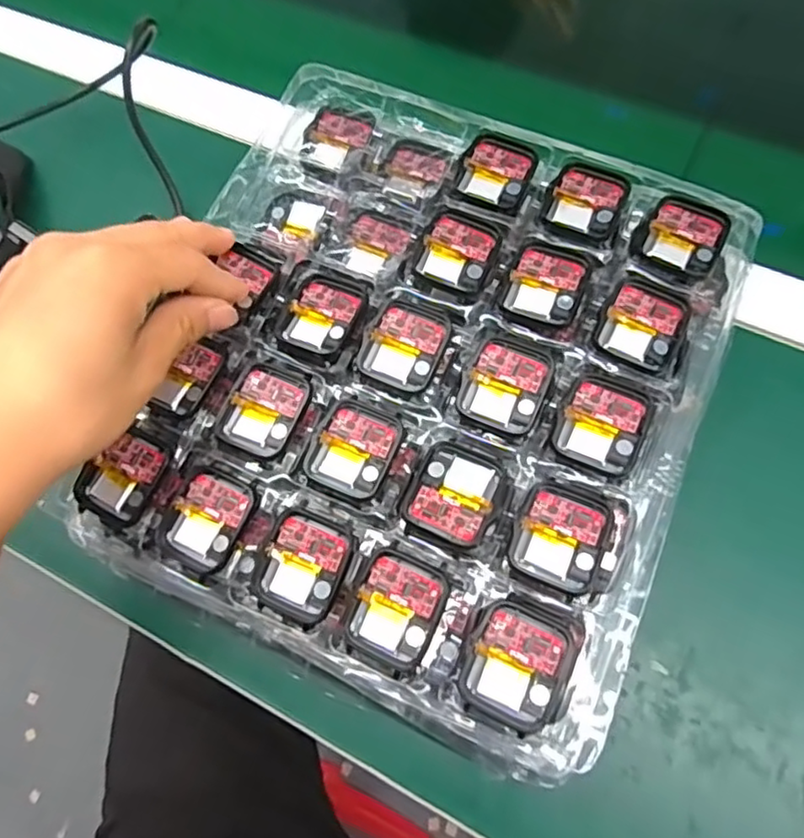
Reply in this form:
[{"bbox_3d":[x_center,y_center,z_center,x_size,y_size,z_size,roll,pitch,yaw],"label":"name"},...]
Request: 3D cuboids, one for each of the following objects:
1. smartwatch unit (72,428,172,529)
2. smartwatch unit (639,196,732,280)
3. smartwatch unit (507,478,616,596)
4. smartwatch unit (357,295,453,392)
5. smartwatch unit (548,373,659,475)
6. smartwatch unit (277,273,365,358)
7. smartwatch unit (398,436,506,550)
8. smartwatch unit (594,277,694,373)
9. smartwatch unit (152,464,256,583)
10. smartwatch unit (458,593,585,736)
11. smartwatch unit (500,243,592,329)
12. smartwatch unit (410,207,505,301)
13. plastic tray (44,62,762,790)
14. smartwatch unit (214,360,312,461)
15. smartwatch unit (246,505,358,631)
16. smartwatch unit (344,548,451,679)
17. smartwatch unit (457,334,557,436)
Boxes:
[{"bbox_3d":[-0.131,0.029,0.307,0.036,0.013,0.044,27,74,14],"label":"smartwatch unit"},{"bbox_3d":[0.140,-0.090,0.316,0.035,0.005,0.041,24,73,13],"label":"smartwatch unit"},{"bbox_3d":[0.070,0.050,0.272,0.043,0.009,0.043,21,72,12],"label":"smartwatch unit"},{"bbox_3d":[0.001,-0.036,0.308,0.038,0.006,0.041,20,72,12],"label":"smartwatch unit"},{"bbox_3d":[0.090,0.001,0.286,0.037,0.006,0.042,22,72,12],"label":"smartwatch unit"},{"bbox_3d":[-0.039,-0.053,0.317,0.037,0.006,0.043,24,73,13],"label":"smartwatch unit"},{"bbox_3d":[0.023,0.032,0.280,0.039,0.006,0.043,21,72,12],"label":"smartwatch unit"},{"bbox_3d":[0.114,-0.044,0.300,0.038,0.007,0.040,24,73,13],"label":"smartwatch unit"},{"bbox_3d":[-0.089,0.047,0.292,0.038,0.011,0.046,22,72,12],"label":"smartwatch unit"},{"bbox_3d":[0.046,0.096,0.254,0.039,0.011,0.047,20,72,12],"label":"smartwatch unit"},{"bbox_3d":[0.070,-0.065,0.309,0.035,0.005,0.041,21,72,12],"label":"smartwatch unit"},{"bbox_3d":[0.029,-0.083,0.318,0.038,0.004,0.045,22,72,12],"label":"smartwatch unit"},{"bbox_3d":[0.007,-0.027,0.311,0.261,0.030,0.283,23,72,10],"label":"plastic tray"},{"bbox_3d":[-0.065,-0.004,0.304,0.036,0.006,0.043,24,73,13],"label":"smartwatch unit"},{"bbox_3d":[-0.043,0.065,0.279,0.037,0.010,0.045,21,72,12],"label":"smartwatch unit"},{"bbox_3d":[-0.002,0.079,0.266,0.035,0.012,0.043,21,72,12],"label":"smartwatch unit"},{"bbox_3d":[0.048,-0.016,0.295,0.038,0.007,0.042,22,72,12],"label":"smartwatch unit"}]

